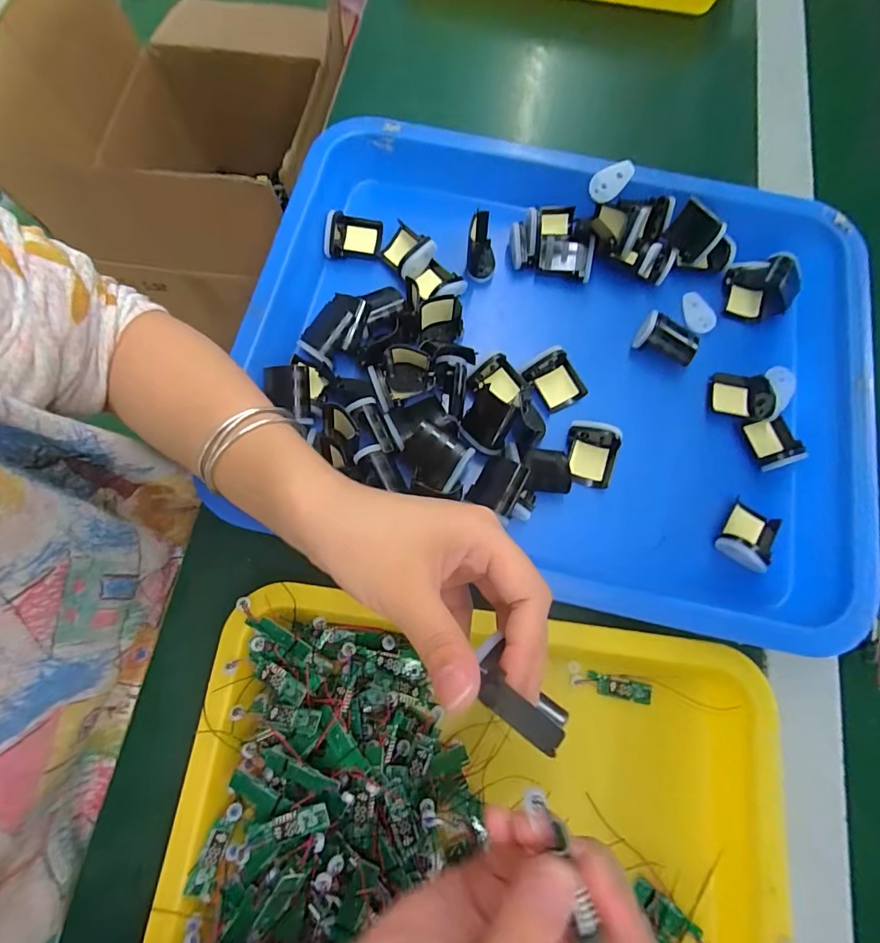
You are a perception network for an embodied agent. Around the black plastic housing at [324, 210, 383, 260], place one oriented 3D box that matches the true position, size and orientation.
[{"bbox_3d":[-0.070,-0.188,0.365,0.045,0.012,0.035,5,86,-9],"label":"black plastic housing"}]

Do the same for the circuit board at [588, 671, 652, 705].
[{"bbox_3d":[0.116,0.140,0.291,0.040,0.004,0.013,12,75,2],"label":"circuit board"}]

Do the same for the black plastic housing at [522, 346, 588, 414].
[{"bbox_3d":[0.086,-0.068,0.335,0.034,0.026,0.038,-30,78,-9],"label":"black plastic housing"}]

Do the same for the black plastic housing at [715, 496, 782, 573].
[{"bbox_3d":[0.212,0.043,0.306,0.033,0.018,0.044,41,78,9],"label":"black plastic housing"}]

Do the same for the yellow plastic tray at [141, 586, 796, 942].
[{"bbox_3d":[0.022,0.216,0.251,0.326,0.042,0.259,8,75,1],"label":"yellow plastic tray"}]

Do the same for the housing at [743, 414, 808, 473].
[{"bbox_3d":[0.241,-0.021,0.321,0.029,0.018,0.036,-10,76,-4],"label":"housing"}]

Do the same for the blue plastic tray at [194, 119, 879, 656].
[{"bbox_3d":[0.092,-0.083,0.334,0.459,0.044,0.341,14,75,2],"label":"blue plastic tray"}]

